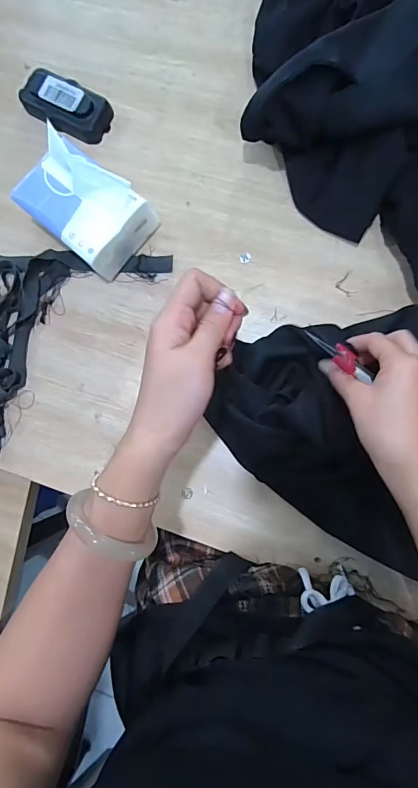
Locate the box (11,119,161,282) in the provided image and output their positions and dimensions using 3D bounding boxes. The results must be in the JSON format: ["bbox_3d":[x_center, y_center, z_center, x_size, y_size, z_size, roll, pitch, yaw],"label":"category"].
[{"bbox_3d":[-0.130,-0.195,0.426,0.121,0.085,0.086,40,90,8],"label":"box"}]

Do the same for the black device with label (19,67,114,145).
[{"bbox_3d":[-0.164,-0.323,0.468,0.100,0.026,0.052,27,88,8],"label":"black device with label"}]

